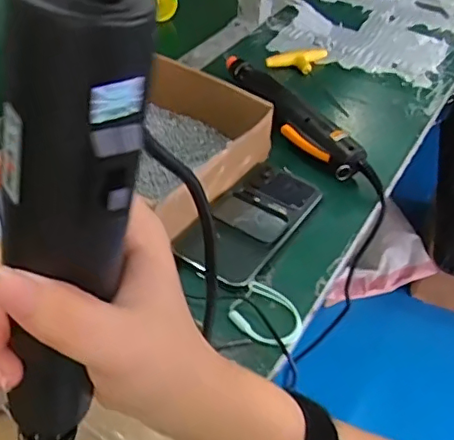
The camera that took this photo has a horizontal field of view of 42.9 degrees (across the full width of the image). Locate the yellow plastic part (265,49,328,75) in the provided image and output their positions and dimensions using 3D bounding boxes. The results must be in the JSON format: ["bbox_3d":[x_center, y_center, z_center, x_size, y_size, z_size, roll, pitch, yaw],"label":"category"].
[{"bbox_3d":[0.102,-0.217,0.793,0.093,0.012,0.045,-11,46,-17],"label":"yellow plastic part"}]

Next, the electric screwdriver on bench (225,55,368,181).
[{"bbox_3d":[0.065,-0.127,0.672,0.044,0.035,0.241,-20,50,-25],"label":"electric screwdriver on bench"}]

